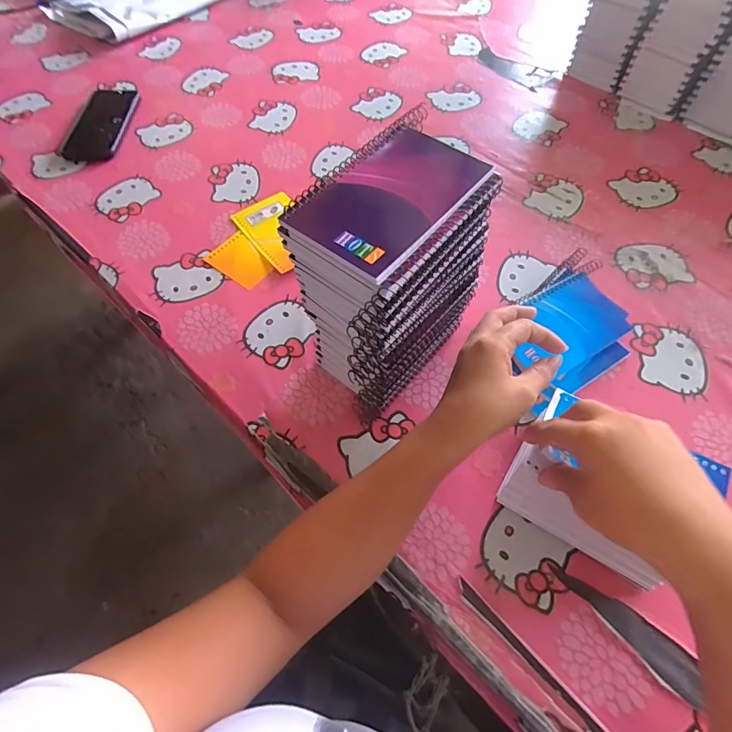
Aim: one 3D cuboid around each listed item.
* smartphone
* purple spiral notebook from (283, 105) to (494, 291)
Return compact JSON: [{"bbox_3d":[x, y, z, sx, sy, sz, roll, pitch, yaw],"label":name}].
[{"bbox_3d":[-0.404,-0.373,0.647,0.087,0.010,0.172,0,61,1],"label":"smartphone"},{"bbox_3d":[0.022,-0.122,0.291,0.086,0.013,0.154,35,67,19],"label":"purple spiral notebook"}]

